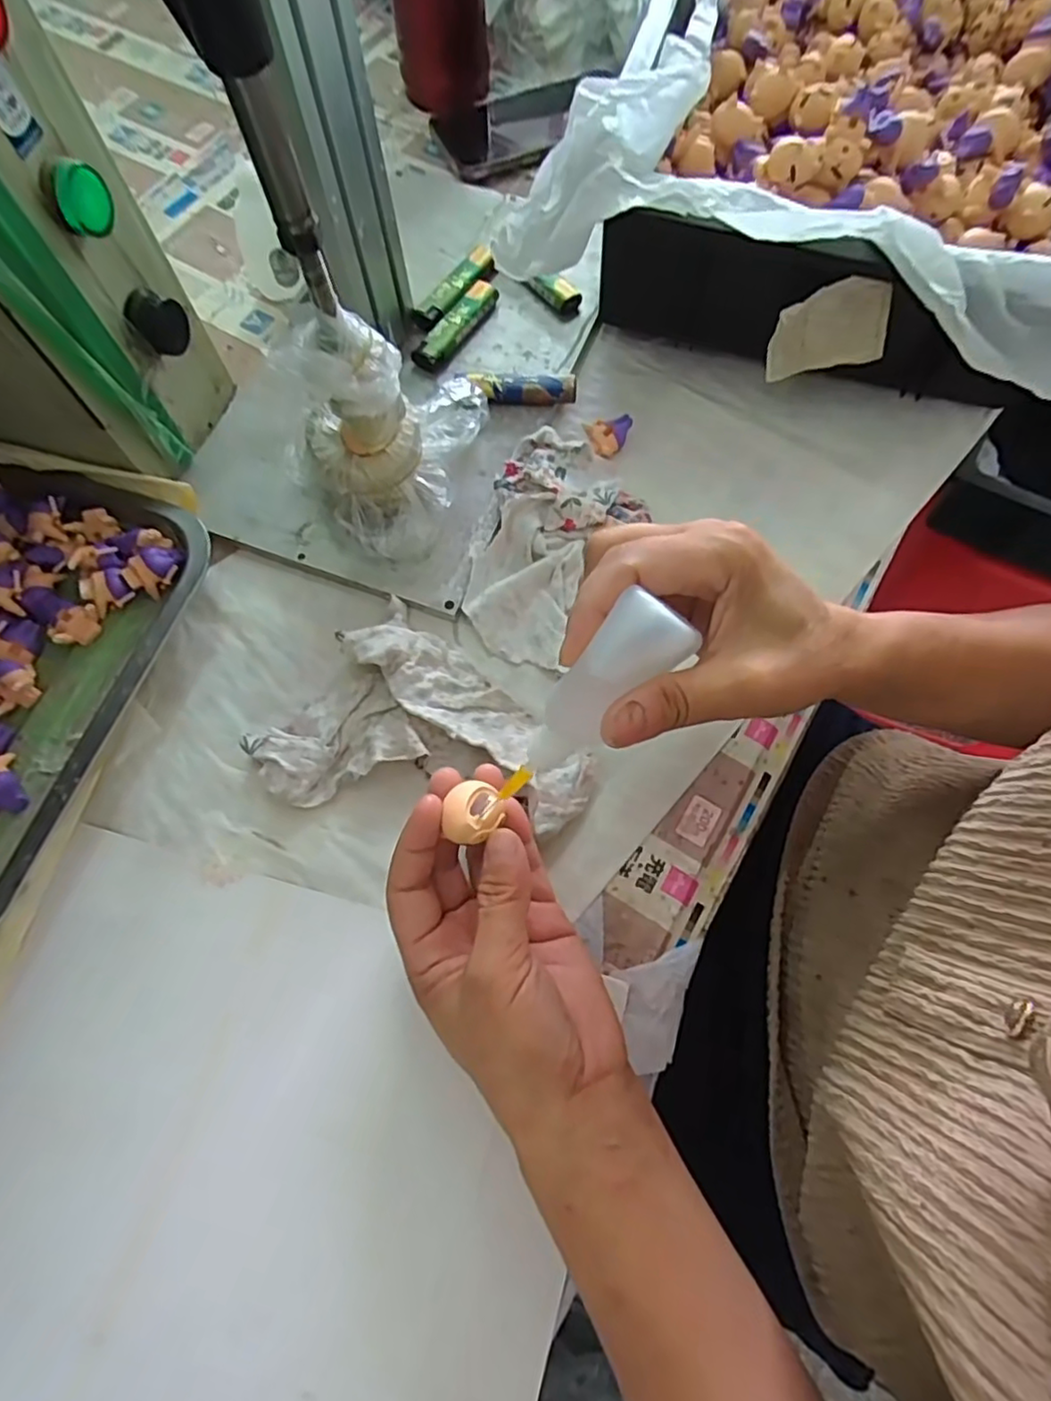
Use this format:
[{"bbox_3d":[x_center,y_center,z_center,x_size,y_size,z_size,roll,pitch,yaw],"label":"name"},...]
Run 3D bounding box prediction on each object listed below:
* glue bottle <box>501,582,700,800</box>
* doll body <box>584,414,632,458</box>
[{"bbox_3d":[0.022,0.003,0.244,0.025,0.018,0.098,46,117,14],"label":"glue bottle"},{"bbox_3d":[0.054,-0.174,0.413,0.028,0.014,0.025,-40,76,-14],"label":"doll body"}]

